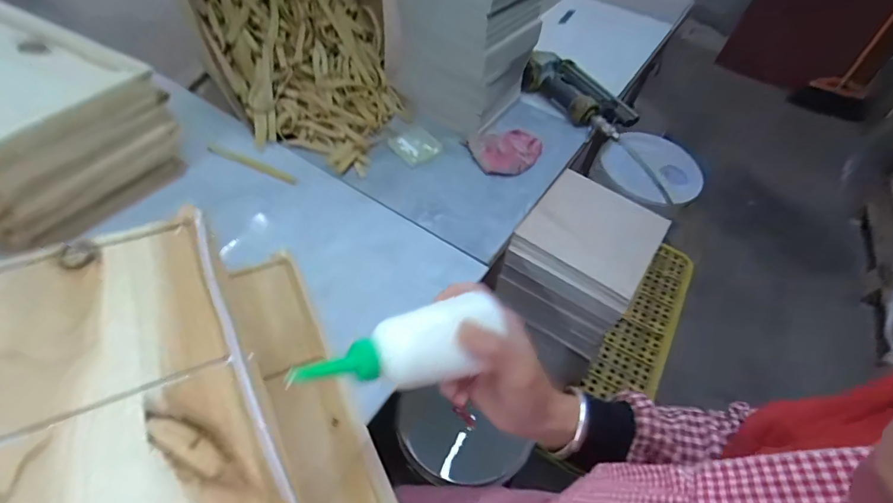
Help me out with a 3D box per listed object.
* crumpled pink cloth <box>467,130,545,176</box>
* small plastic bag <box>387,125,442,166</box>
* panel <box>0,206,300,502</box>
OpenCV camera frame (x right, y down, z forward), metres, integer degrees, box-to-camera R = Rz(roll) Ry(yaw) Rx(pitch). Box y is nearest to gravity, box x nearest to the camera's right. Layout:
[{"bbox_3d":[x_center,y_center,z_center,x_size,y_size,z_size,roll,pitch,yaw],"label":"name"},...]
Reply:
[{"bbox_3d":[0.111,-0.177,0.735,0.125,0.031,0.094,-14,55,-17],"label":"crumpled pink cloth"},{"bbox_3d":[-0.054,-0.184,0.732,0.075,0.007,0.079,-36,64,-29],"label":"small plastic bag"},{"bbox_3d":[-0.241,0.126,0.311,0.207,0.013,0.357,-16,61,-21],"label":"panel"}]

